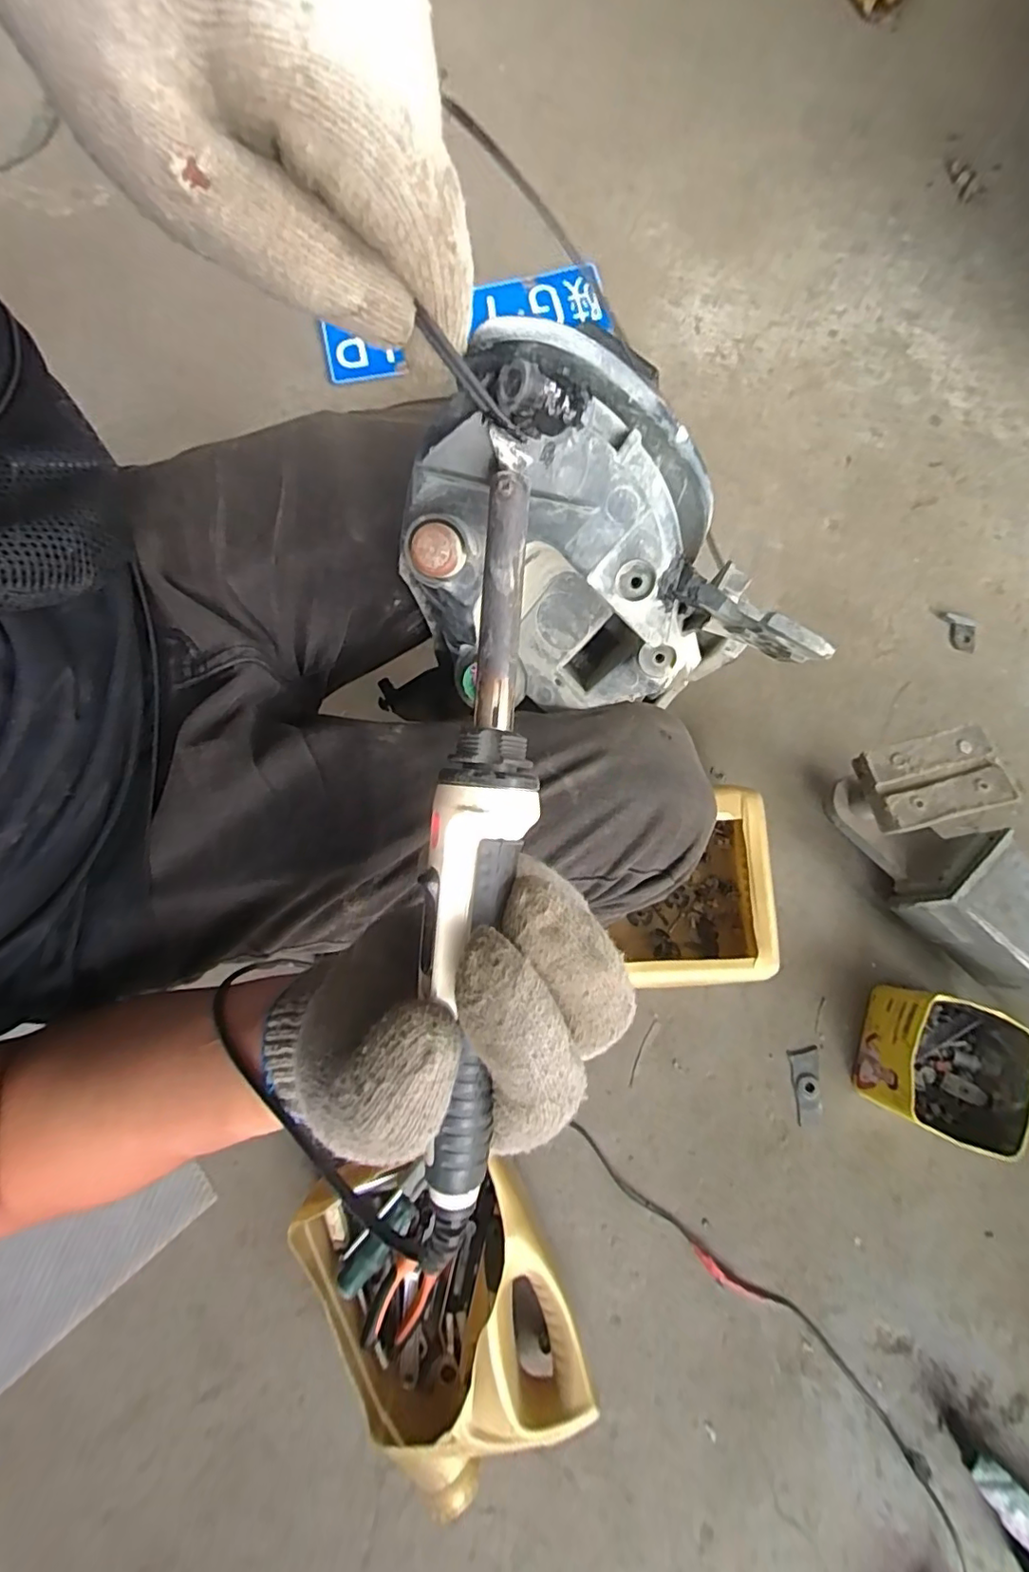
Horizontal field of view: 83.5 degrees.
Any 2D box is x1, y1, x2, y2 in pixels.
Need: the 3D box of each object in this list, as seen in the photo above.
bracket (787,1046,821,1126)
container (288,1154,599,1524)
[{"bbox_3d":[0.330,0.336,0.649,0.035,0.006,0.077,-5,79,-1],"label":"bracket"},{"bbox_3d":[-0.071,0.504,0.574,0.218,0.094,0.292,-23,79,-4],"label":"container"}]

